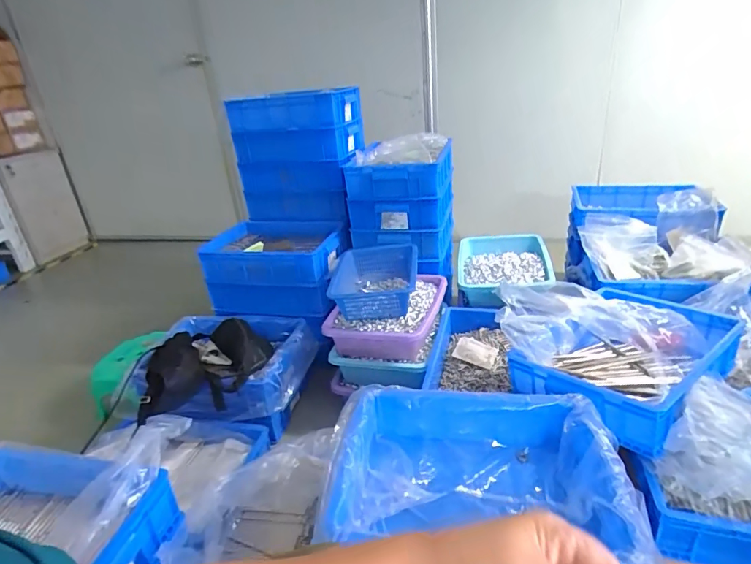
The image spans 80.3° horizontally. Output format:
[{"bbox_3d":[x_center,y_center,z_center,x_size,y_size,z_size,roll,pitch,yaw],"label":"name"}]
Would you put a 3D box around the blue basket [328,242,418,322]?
[{"bbox_3d":[-0.006,0.001,1.287,0.250,0.103,0.301,-2,26,6],"label":"blue basket"}]

